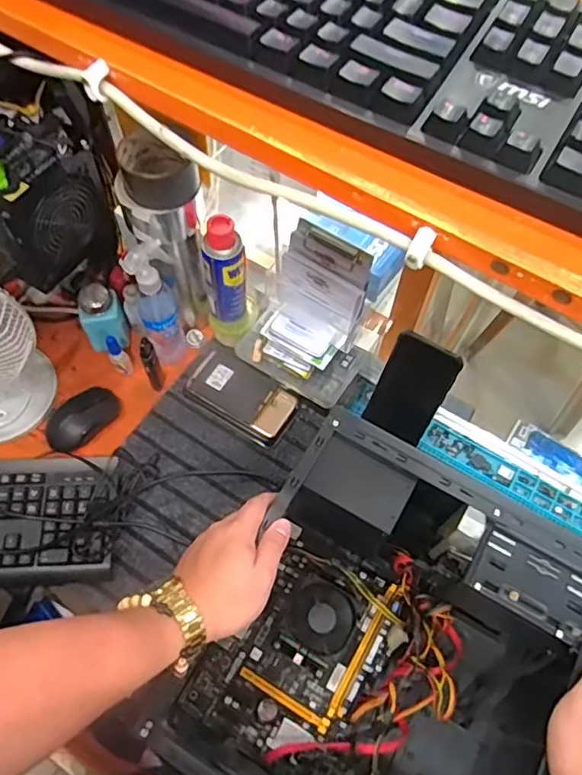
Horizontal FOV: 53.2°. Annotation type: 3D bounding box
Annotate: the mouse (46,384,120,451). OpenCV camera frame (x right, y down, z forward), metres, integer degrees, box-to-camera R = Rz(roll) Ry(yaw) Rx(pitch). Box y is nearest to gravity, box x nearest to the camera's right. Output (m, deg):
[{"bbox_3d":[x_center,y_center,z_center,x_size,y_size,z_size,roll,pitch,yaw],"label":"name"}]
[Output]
[{"bbox_3d":[-0.277,0.034,0.759,0.069,0.035,0.100,39,67,17],"label":"mouse"}]

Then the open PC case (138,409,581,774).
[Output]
[{"bbox_3d":[0.097,0.261,0.575,0.323,0.177,0.350,28,65,13],"label":"open PC case"}]

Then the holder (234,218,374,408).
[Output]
[{"bbox_3d":[0.017,-0.087,0.704,0.154,0.207,0.099,25,64,11],"label":"holder"}]

